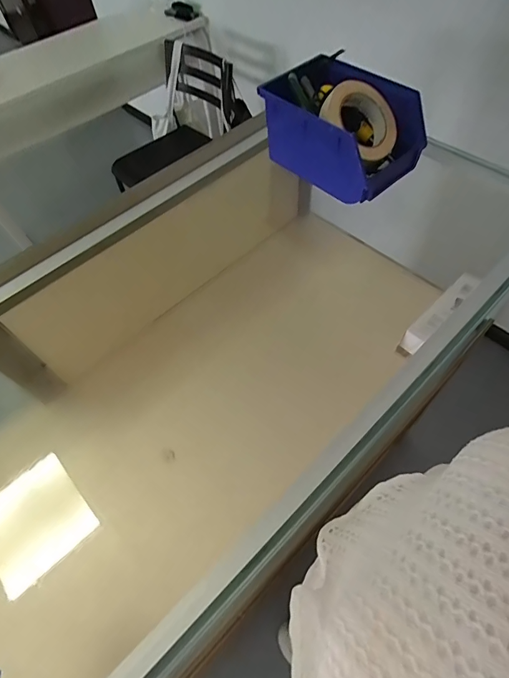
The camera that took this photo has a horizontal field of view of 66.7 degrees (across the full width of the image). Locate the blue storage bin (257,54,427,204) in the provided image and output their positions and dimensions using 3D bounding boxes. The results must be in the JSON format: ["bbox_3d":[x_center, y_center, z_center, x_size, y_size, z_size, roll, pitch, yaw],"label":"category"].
[{"bbox_3d":[0.125,-0.309,0.572,0.139,0.114,0.213,-41,63,-19],"label":"blue storage bin"}]

